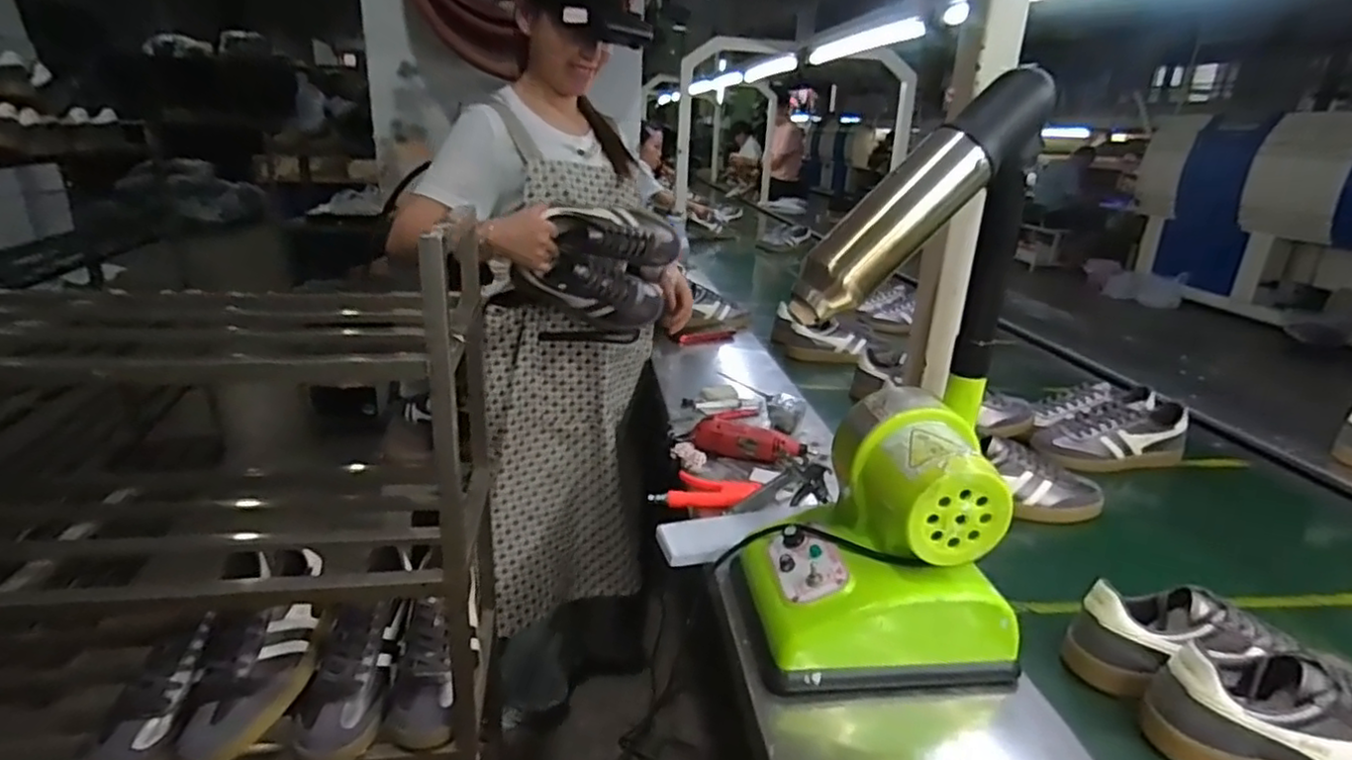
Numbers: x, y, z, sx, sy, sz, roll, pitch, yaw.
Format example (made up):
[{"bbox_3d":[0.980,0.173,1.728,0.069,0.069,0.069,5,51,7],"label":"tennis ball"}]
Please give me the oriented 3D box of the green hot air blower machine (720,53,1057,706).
[{"bbox_3d":[0.183,0.013,0.592,0.232,0.488,0.170,-2,19,-7],"label":"green hot air blower machine"}]

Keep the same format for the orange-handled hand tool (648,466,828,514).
[{"bbox_3d":[0.082,0.133,0.868,0.219,0.059,0.083,7,20,16],"label":"orange-handled hand tool"}]

